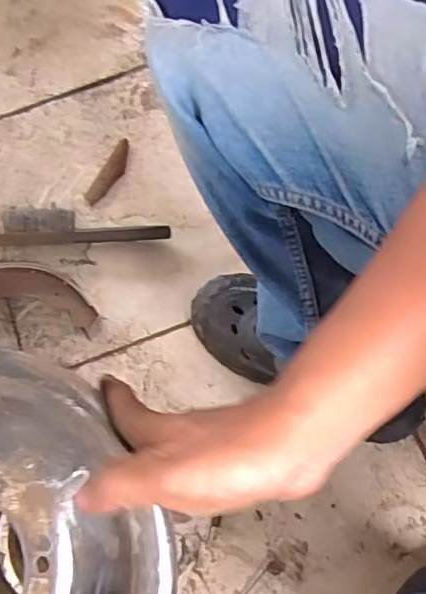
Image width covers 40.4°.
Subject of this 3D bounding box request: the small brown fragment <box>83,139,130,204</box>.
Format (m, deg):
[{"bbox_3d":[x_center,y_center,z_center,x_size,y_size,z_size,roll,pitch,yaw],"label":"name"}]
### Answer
[{"bbox_3d":[-0.143,-0.175,0.805,0.030,0.019,0.107,28,73,11],"label":"small brown fragment"}]

